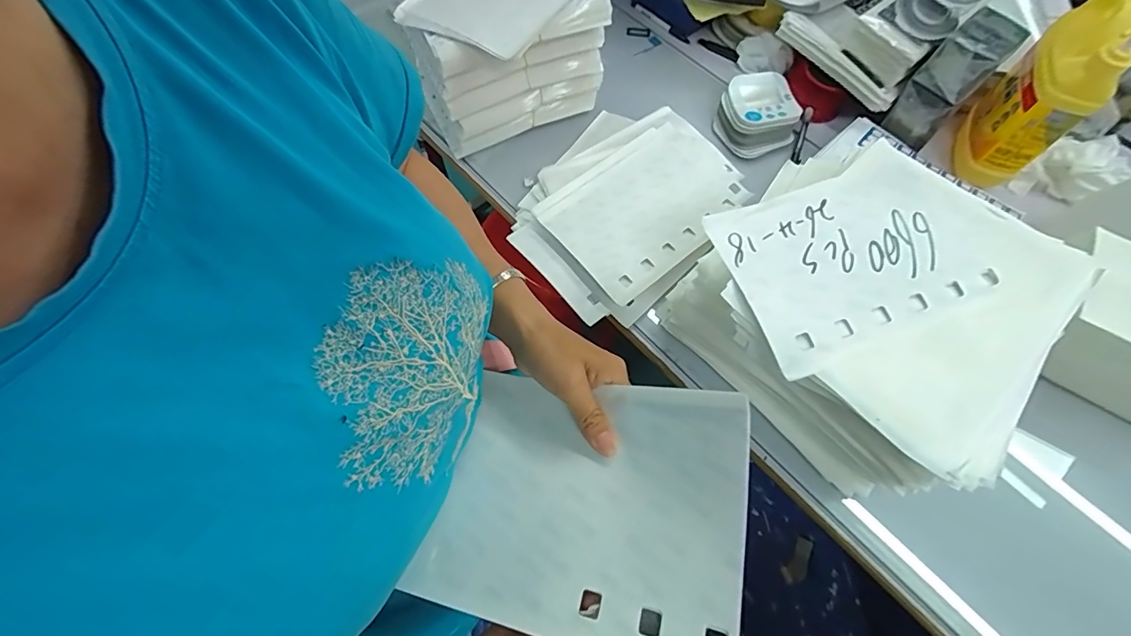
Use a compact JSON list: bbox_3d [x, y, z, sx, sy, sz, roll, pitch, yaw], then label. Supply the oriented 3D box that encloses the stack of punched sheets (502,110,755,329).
[{"bbox_3d":[0.078,-0.166,0.662,0.317,0.039,0.268,-42,72,-16],"label":"stack of punched sheets"}]

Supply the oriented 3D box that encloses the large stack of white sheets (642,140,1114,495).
[{"bbox_3d":[0.289,-0.013,0.505,0.299,0.175,0.272,37,71,16],"label":"large stack of white sheets"}]

